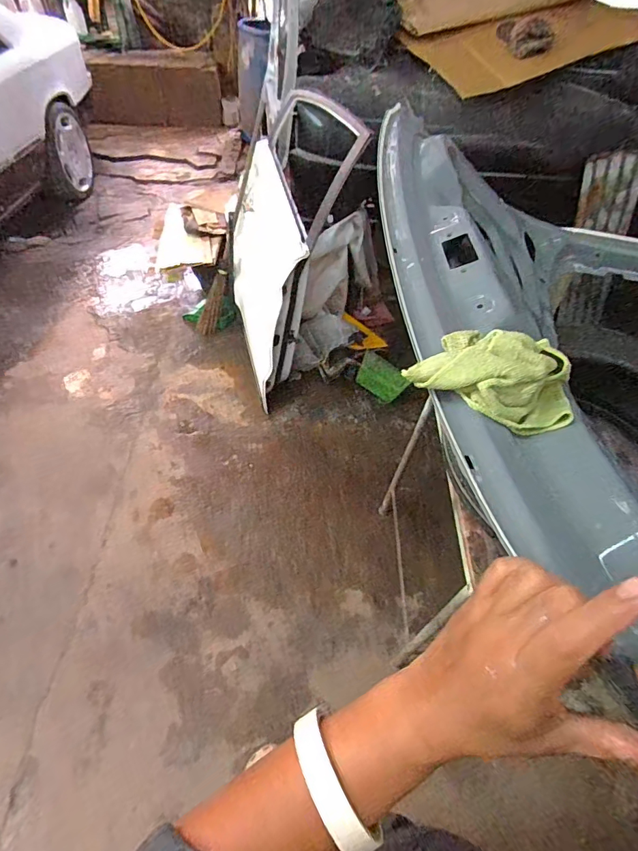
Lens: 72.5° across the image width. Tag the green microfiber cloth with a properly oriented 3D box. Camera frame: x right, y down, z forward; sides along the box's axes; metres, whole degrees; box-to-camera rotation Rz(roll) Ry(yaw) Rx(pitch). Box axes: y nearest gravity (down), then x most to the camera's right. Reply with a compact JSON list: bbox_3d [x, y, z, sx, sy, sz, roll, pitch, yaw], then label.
[{"bbox_3d":[0.175,-0.052,0.410,0.143,0.053,0.116,33,54,19],"label":"green microfiber cloth"}]

